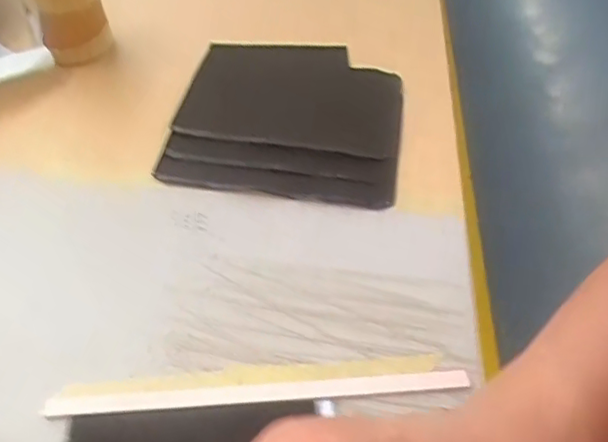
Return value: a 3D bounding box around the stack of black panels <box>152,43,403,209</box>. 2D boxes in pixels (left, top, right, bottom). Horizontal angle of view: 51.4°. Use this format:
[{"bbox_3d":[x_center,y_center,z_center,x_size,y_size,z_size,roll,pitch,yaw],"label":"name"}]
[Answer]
[{"bbox_3d":[-0.013,-0.082,0.494,0.172,0.024,0.179,6,46,6],"label":"stack of black panels"}]

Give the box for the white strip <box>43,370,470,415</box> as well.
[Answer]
[{"bbox_3d":[-0.023,0.089,0.330,0.216,0.004,0.013,-3,46,-2],"label":"white strip"}]

